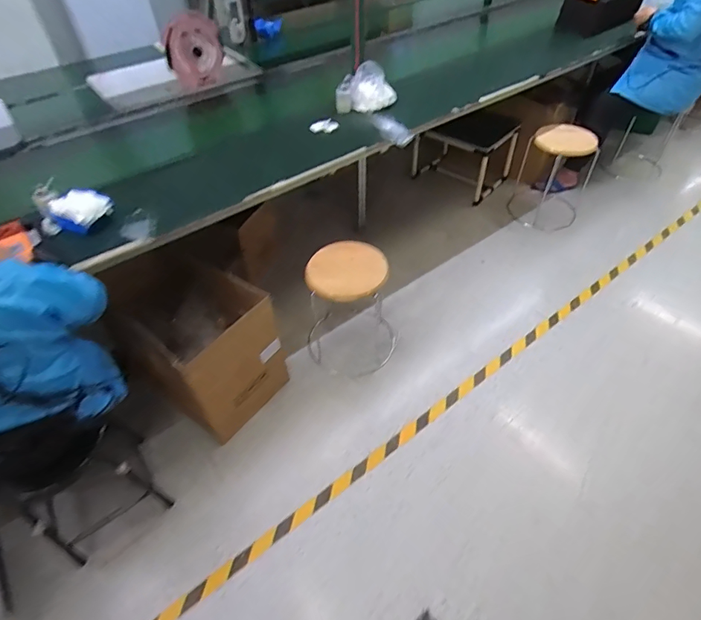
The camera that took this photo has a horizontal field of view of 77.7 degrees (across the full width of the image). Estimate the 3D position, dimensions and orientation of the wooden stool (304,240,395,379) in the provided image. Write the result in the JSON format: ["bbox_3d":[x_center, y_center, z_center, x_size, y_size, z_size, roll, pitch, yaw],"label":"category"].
[{"bbox_3d":[0.006,-0.026,1.780,0.373,0.518,0.341,-4,47,0],"label":"wooden stool"}]

